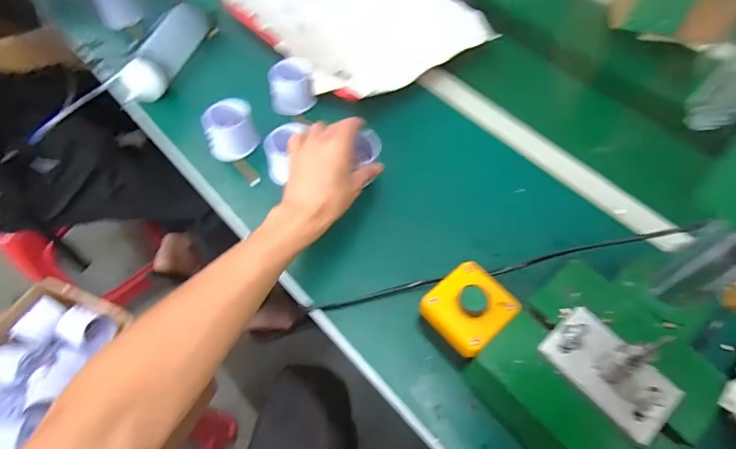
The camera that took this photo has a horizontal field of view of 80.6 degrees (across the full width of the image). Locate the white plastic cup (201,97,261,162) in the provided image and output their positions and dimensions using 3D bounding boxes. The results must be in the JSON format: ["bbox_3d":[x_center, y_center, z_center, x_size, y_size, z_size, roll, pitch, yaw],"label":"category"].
[{"bbox_3d":[-0.175,-0.120,0.552,0.060,0.055,0.064,2,56,-3],"label":"white plastic cup"}]

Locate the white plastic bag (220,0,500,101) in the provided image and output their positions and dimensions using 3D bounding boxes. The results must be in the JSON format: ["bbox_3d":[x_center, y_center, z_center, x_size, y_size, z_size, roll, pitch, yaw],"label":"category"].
[{"bbox_3d":[-0.023,-0.330,0.672,0.340,0.042,0.285,41,63,21],"label":"white plastic bag"}]

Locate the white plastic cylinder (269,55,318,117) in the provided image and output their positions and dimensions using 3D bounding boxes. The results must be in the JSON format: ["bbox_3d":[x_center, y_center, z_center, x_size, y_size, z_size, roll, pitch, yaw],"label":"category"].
[{"bbox_3d":[-0.103,-0.190,0.600,0.062,0.052,0.067,-10,58,-11],"label":"white plastic cylinder"}]

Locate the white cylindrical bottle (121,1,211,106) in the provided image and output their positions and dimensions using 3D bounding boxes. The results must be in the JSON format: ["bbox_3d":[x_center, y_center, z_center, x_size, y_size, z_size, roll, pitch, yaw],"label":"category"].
[{"bbox_3d":[-0.287,-0.249,0.622,0.049,0.046,0.185,13,56,4],"label":"white cylindrical bottle"}]

